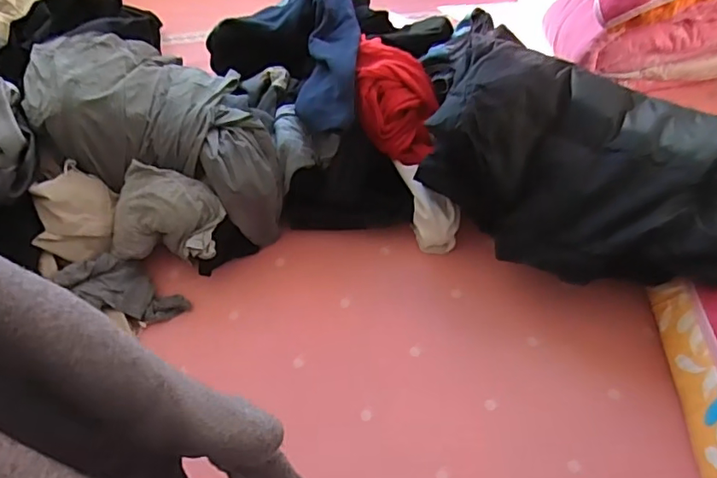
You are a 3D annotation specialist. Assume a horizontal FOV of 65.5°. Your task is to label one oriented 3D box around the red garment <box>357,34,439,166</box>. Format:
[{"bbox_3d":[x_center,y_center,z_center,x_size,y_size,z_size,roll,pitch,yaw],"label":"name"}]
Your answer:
[{"bbox_3d":[0.075,-0.286,1.088,0.148,0.111,0.217,1,58,4],"label":"red garment"}]

